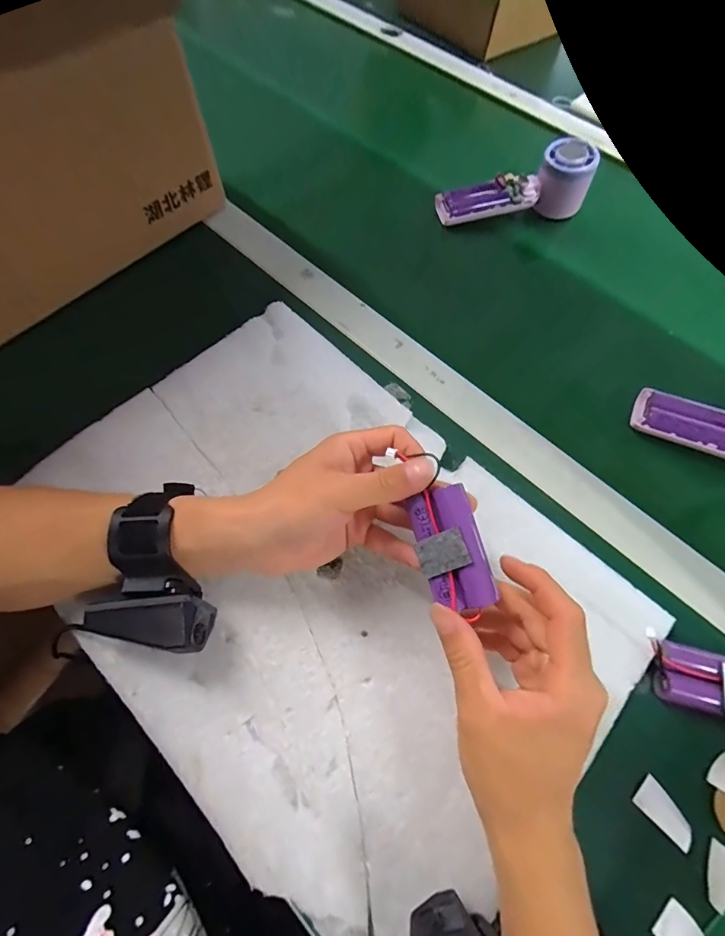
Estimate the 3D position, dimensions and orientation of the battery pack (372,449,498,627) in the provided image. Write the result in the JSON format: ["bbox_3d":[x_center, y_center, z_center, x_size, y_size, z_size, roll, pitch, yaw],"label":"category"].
[{"bbox_3d":[0.052,0.045,0.238,0.035,0.022,0.067,-22,75,29],"label":"battery pack"}]

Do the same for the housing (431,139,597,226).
[{"bbox_3d":[0.168,-0.309,0.471,0.161,0.054,0.055,-15,65,-7],"label":"housing"}]

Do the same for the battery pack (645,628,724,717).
[{"bbox_3d":[0.221,0.137,0.273,0.076,0.018,0.038,18,65,8],"label":"battery pack"}]

